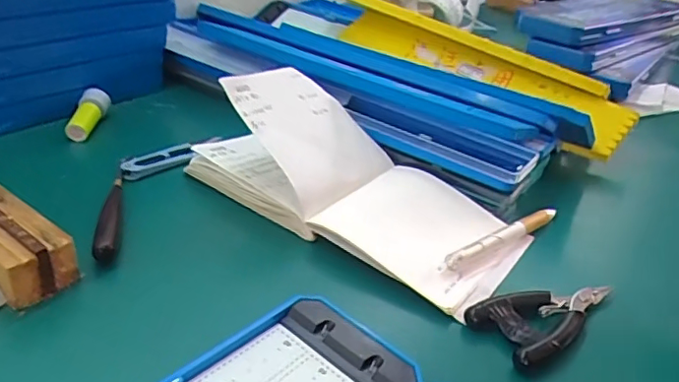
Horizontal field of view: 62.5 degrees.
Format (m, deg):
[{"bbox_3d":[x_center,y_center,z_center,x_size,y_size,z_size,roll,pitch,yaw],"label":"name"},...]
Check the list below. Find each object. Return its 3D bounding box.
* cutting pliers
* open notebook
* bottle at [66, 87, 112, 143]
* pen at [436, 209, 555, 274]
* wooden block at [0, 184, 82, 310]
[{"bbox_3d":[0.128,0.074,0.341,0.091,0.014,0.047,-10,34,-28],"label":"cutting pliers"},{"bbox_3d":[0.022,-0.024,0.421,0.242,0.074,0.135,25,34,27],"label":"open notebook"},{"bbox_3d":[-0.224,-0.070,0.498,0.024,0.023,0.060,3,30,-9],"label":"bottle"},{"bbox_3d":[0.119,0.034,0.408,0.143,0.015,0.009,-19,39,-38],"label":"pen"},{"bbox_3d":[-0.199,0.028,0.330,0.090,0.031,0.041,25,34,27],"label":"wooden block"}]

